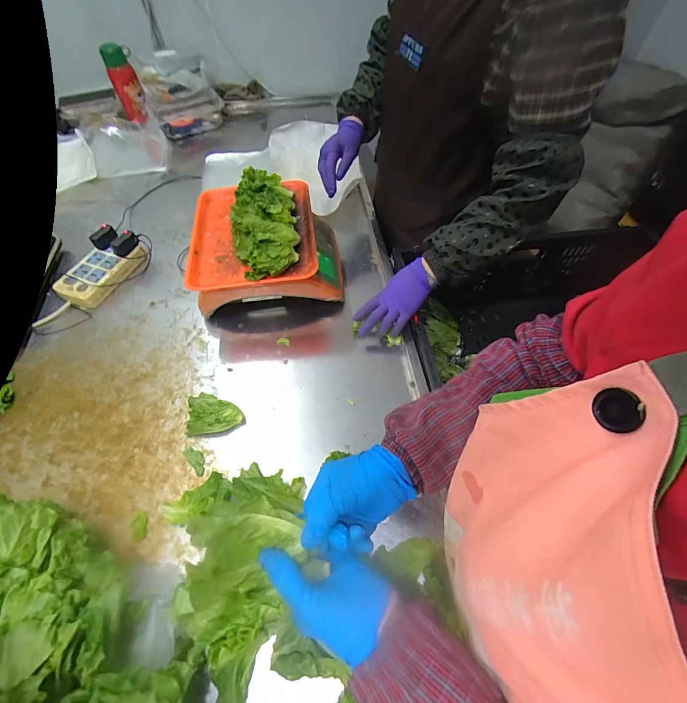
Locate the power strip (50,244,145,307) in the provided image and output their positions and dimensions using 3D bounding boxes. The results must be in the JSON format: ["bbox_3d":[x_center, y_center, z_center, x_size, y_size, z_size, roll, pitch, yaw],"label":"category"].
[{"bbox_3d":[-0.532,-0.177,0.747,0.109,0.040,0.178,19,60,12],"label":"power strip"}]

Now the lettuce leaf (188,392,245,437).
[{"bbox_3d":[-0.212,0.102,0.567,0.088,0.029,0.067,-3,58,-1],"label":"lettuce leaf"}]

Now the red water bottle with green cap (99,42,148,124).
[{"bbox_3d":[-0.659,-0.816,1.043,0.083,0.191,0.091,-15,33,-8],"label":"red water bottle with green cap"}]

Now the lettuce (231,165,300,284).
[{"bbox_3d":[-0.150,-0.260,0.630,0.121,0.074,0.276,-8,58,-4],"label":"lettuce"}]

